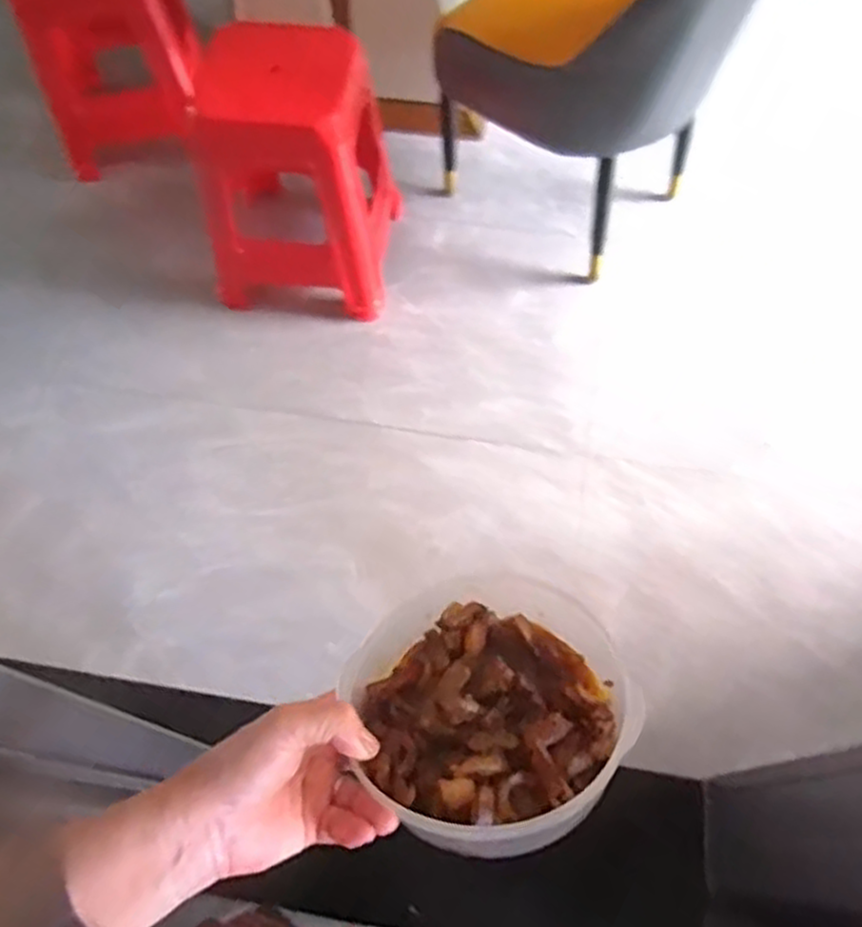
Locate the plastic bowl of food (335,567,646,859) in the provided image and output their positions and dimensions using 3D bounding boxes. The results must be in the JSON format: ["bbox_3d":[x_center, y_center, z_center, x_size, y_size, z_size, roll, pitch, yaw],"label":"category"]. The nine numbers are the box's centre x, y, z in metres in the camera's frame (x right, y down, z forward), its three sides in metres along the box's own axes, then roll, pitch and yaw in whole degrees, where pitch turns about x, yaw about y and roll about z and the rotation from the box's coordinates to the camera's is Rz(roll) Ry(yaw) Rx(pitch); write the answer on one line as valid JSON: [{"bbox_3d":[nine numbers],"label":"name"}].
[{"bbox_3d":[0.035,0.137,0.462,0.167,0.077,0.159,1,63,-1],"label":"plastic bowl of food"}]

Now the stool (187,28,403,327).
[{"bbox_3d":[-0.285,-0.604,1.619,0.391,0.506,0.321,4,65,3],"label":"stool"}]

